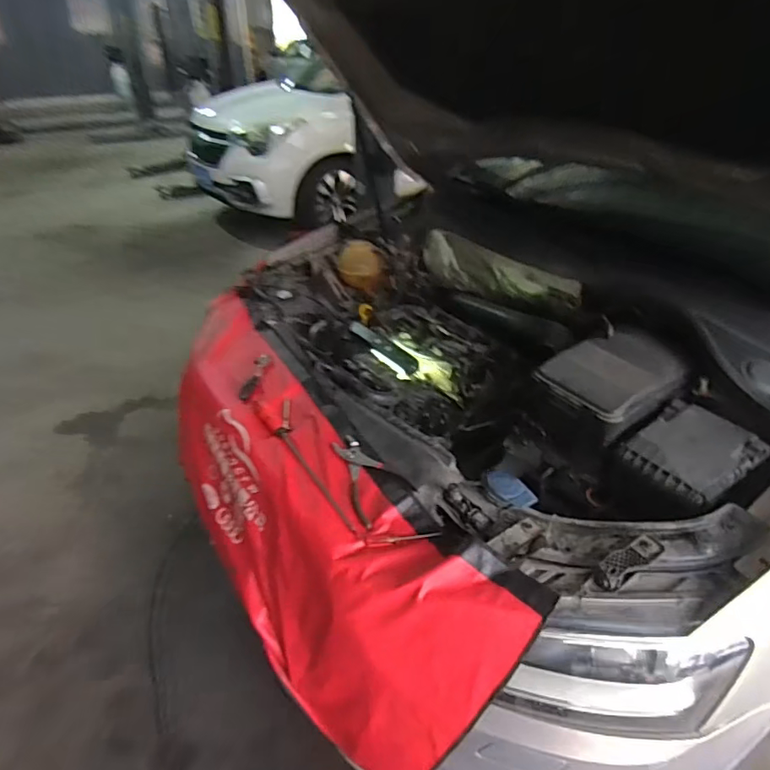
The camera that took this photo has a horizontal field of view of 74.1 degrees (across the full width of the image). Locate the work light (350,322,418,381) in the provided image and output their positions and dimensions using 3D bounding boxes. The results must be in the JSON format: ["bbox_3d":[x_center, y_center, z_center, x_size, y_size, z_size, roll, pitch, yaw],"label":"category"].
[{"bbox_3d":[-0.007,-0.104,1.430,0.073,0.035,0.294,-19,39,-26],"label":"work light"}]

